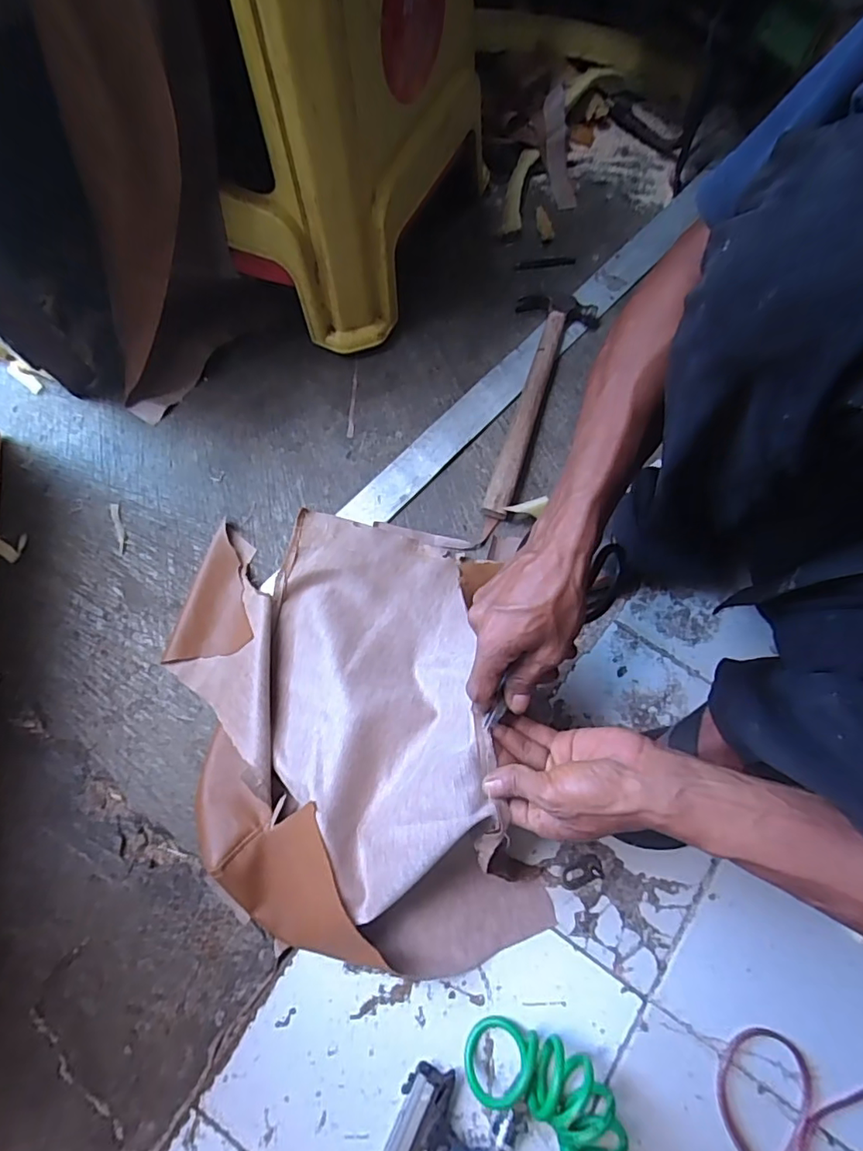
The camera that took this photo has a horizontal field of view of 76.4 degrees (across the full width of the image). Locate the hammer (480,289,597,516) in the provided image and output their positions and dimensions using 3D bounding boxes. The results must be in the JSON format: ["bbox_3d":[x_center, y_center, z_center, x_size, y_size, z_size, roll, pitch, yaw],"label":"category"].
[{"bbox_3d":[0.117,-0.223,0.681,0.095,0.034,0.322,20,75,4],"label":"hammer"}]

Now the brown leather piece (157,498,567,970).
[{"bbox_3d":[-0.085,0.137,0.507,0.322,0.145,0.441,-6,74,-3],"label":"brown leather piece"}]

